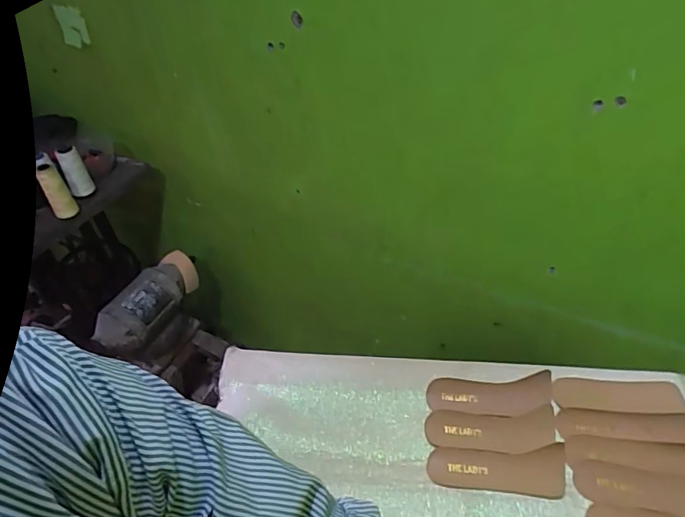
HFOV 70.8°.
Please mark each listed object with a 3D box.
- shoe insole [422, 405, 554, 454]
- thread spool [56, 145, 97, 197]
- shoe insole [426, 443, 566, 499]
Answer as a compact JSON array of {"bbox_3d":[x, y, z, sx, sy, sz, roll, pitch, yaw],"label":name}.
[{"bbox_3d":[0.181,0.210,0.587,0.153,0.004,0.053,-5,49,6],"label":"shoe insole"},{"bbox_3d":[-0.571,-0.186,1.028,0.046,0.118,0.037,-24,45,-18],"label":"thread spool"},{"bbox_3d":[0.177,0.244,0.555,0.152,0.016,0.053,-2,42,6],"label":"shoe insole"}]

